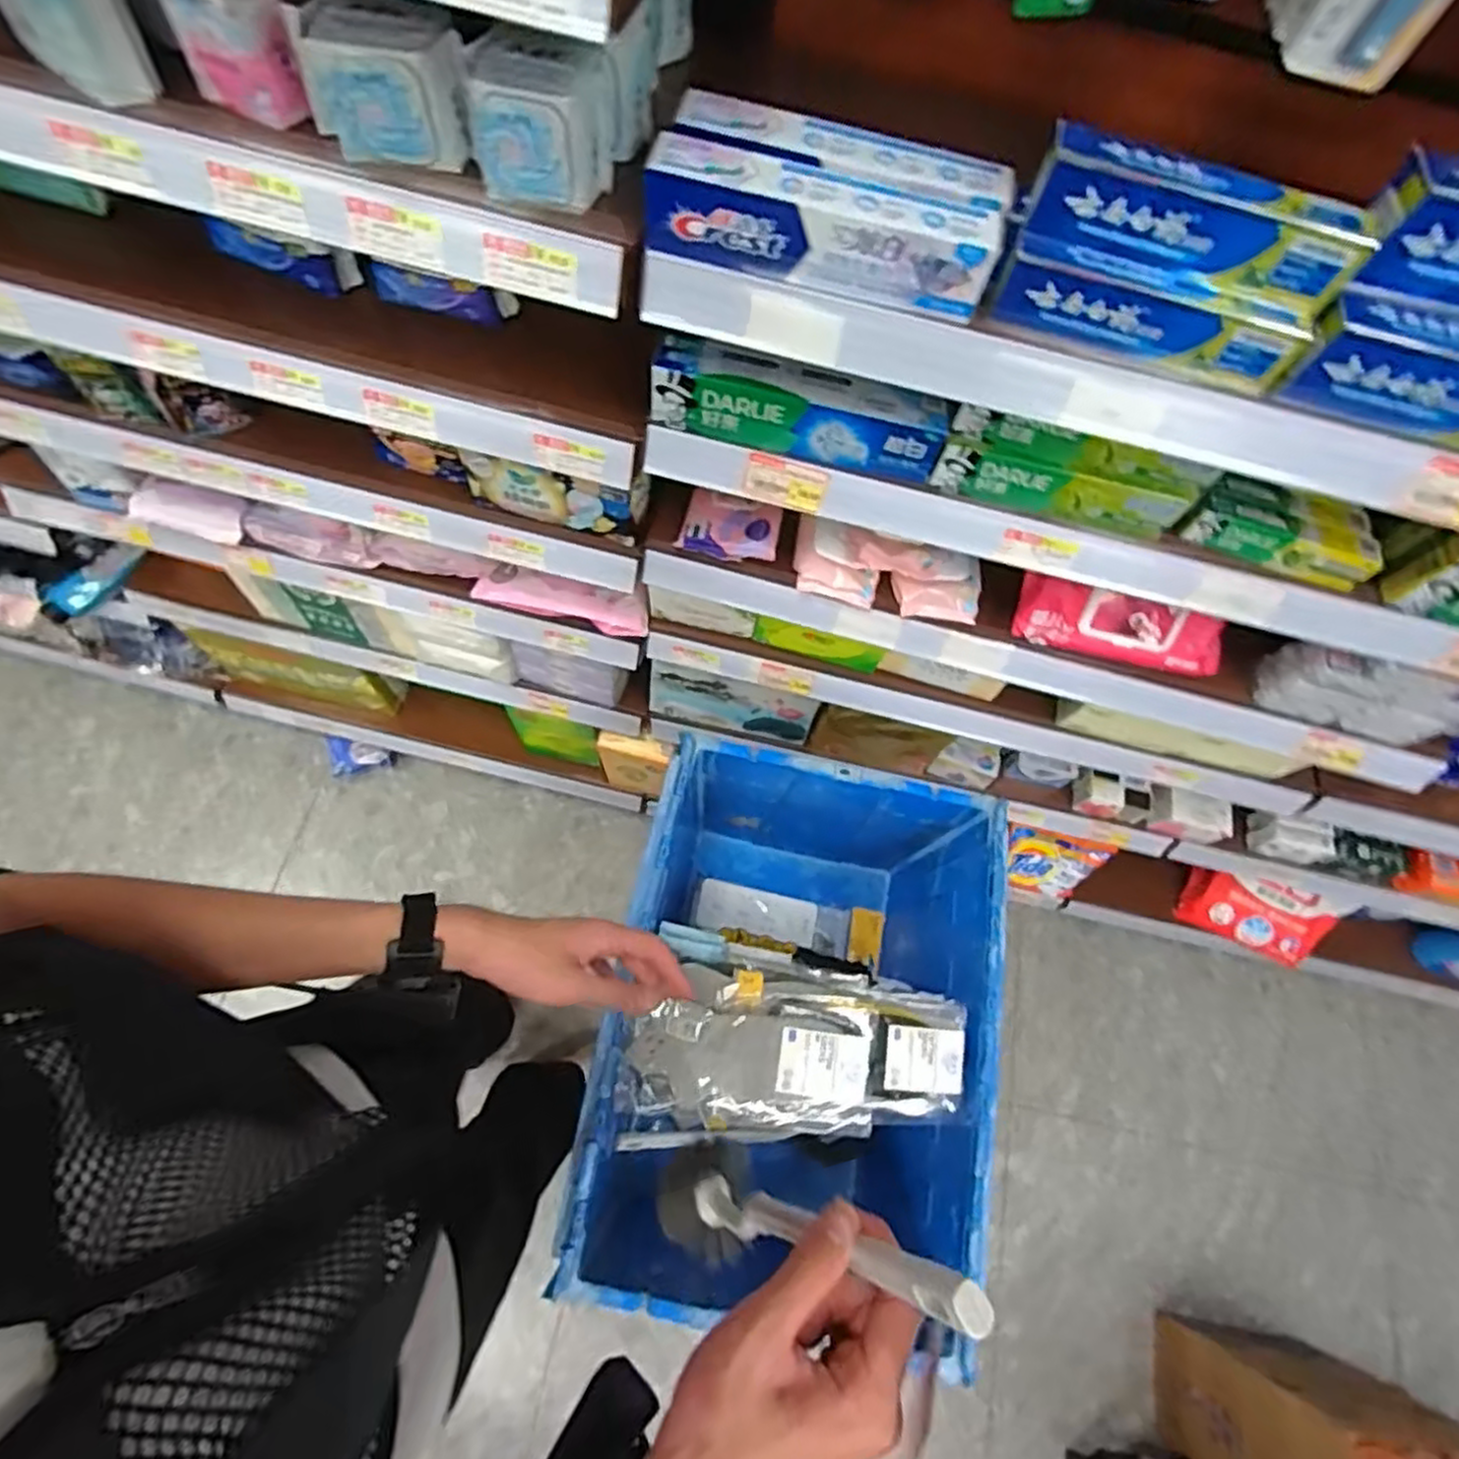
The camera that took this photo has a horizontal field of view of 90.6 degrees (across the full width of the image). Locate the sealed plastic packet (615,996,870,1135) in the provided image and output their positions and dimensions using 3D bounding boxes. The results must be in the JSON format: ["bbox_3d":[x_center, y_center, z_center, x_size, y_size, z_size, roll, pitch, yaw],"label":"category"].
[{"bbox_3d":[0.017,0.358,0.754,0.255,0.045,0.127,1,67,1],"label":"sealed plastic packet"}]

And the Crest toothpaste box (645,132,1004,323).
[{"bbox_3d":[0.058,-0.316,0.457,0.213,0.049,0.049,14,68,4],"label":"Crest toothpaste box"}]

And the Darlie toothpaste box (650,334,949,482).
[{"bbox_3d":[0.055,-0.259,0.588,0.238,0.067,0.034,12,67,3],"label":"Darlie toothpaste box"}]

